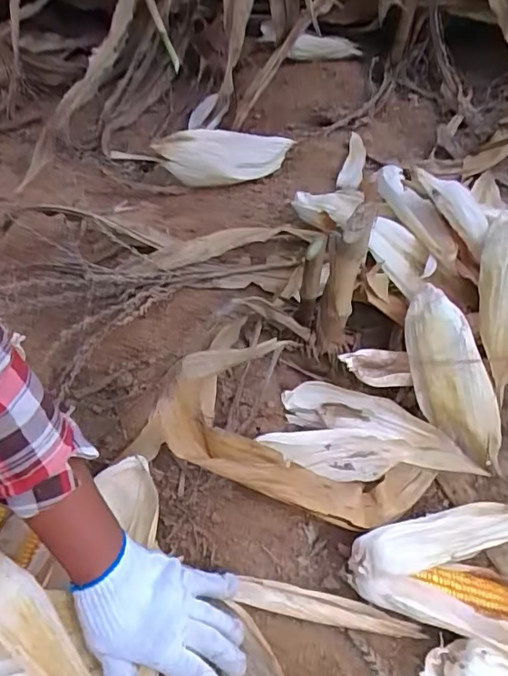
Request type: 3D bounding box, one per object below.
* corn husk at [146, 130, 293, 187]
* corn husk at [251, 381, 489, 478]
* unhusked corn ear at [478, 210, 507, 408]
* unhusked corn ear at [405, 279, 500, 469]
[{"bbox_3d":[-0.046,-0.304,0.883,0.232,0.073,0.058,-12,53,-14],"label":"corn husk"},{"bbox_3d":[0.128,0.106,0.608,0.244,0.070,0.096,4,51,-1],"label":"corn husk"},{"bbox_3d":[0.307,-0.055,0.657,0.066,0.049,0.239,10,79,3],"label":"unhusked corn ear"},{"bbox_3d":[0.232,0.054,0.626,0.072,0.047,0.233,-24,95,-22],"label":"unhusked corn ear"}]

